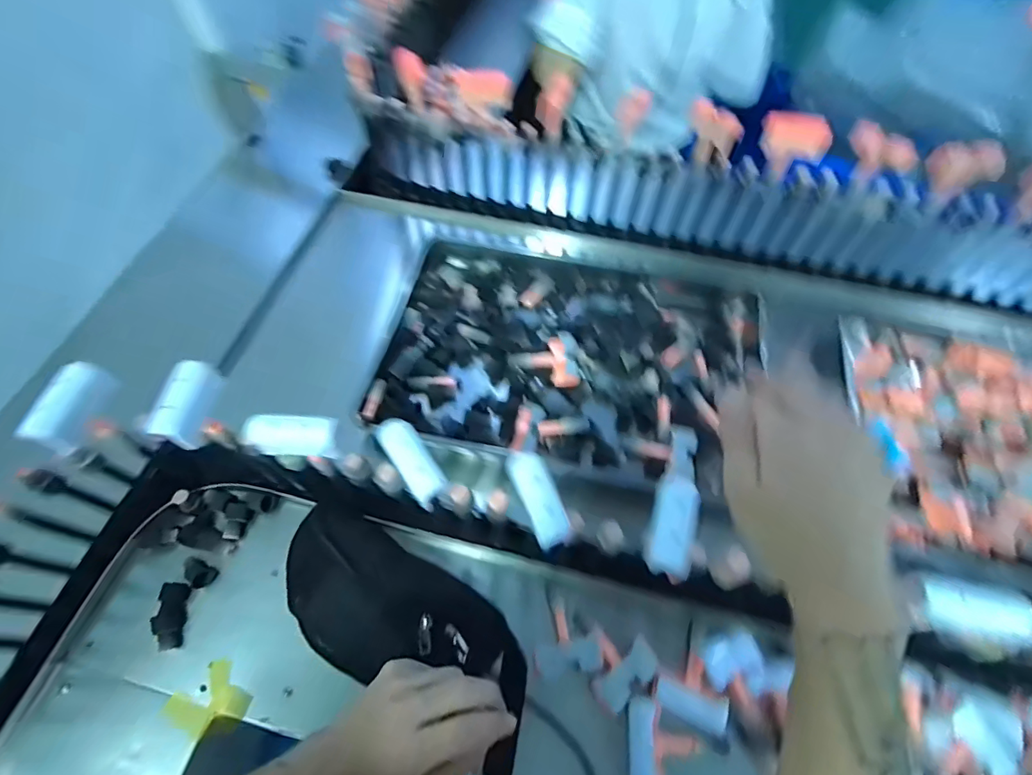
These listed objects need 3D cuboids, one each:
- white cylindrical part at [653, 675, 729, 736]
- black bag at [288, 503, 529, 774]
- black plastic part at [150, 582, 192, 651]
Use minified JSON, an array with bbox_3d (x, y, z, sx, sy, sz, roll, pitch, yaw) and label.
[{"bbox_3d":[0.195,0.352,0.543,0.074,0.030,0.034,10,59,30],"label":"white cylindrical part"},{"bbox_3d":[-0.126,0.268,0.555,0.339,0.077,0.137,30,65,8],"label":"black bag"},{"bbox_3d":[-0.409,0.270,0.579,0.027,0.024,0.071,-2,62,-3],"label":"black plastic part"}]

